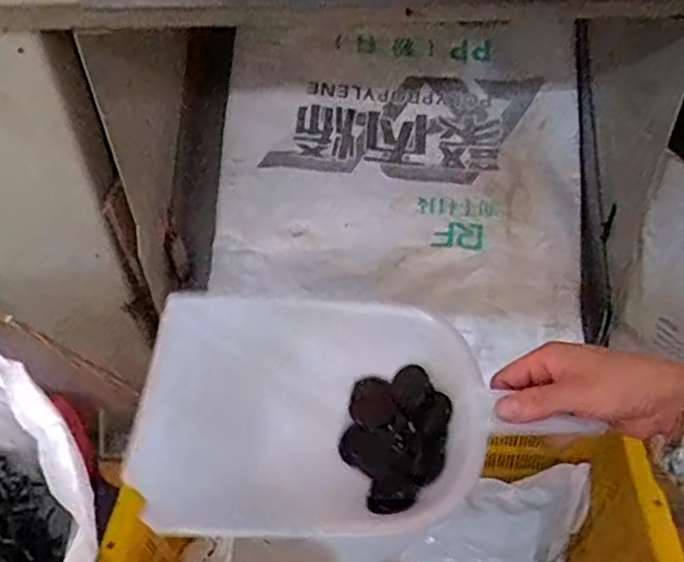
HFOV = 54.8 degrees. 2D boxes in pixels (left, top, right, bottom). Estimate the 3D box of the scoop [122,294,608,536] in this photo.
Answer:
[{"bbox_3d":[-0.008,0.095,0.496,0.278,0.079,0.185,-5,42,-3],"label":"scoop"}]

